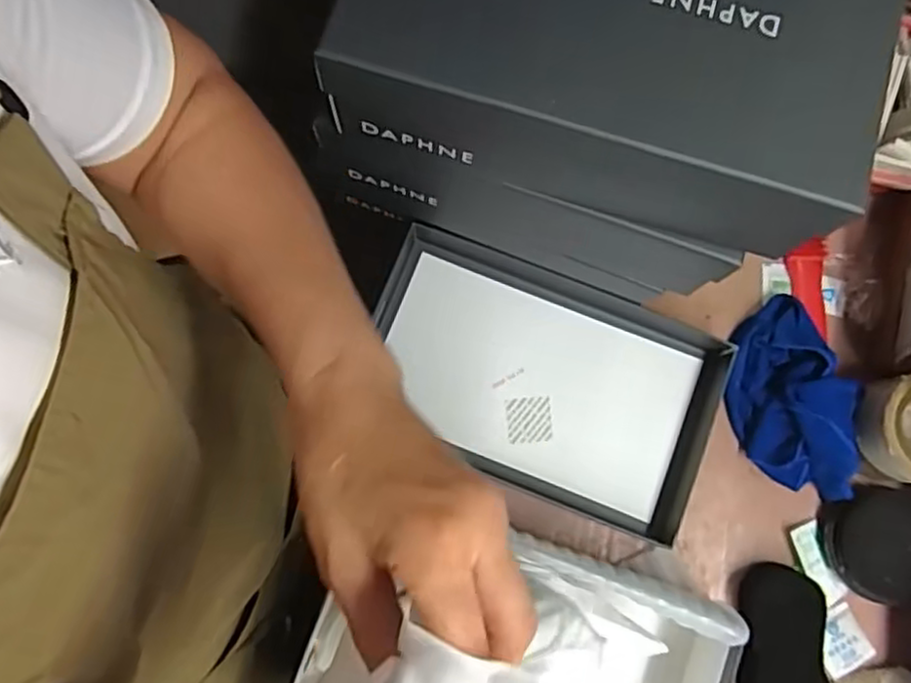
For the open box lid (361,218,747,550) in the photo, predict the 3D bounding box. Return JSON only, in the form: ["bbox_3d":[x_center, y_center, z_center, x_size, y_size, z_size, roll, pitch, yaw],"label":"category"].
[{"bbox_3d":[0.071,0.035,0.626,0.309,0.040,0.180,22,80,4],"label":"open box lid"}]

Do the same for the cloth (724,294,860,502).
[{"bbox_3d":[0.290,0.049,0.609,0.089,0.053,0.178,-7,79,-1],"label":"cloth"}]

